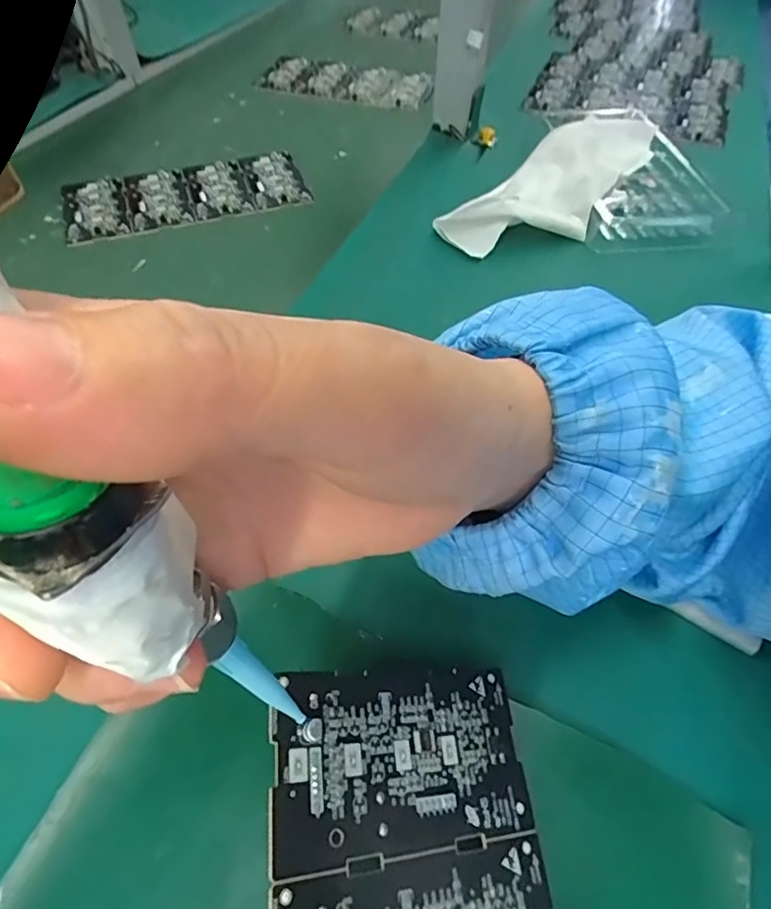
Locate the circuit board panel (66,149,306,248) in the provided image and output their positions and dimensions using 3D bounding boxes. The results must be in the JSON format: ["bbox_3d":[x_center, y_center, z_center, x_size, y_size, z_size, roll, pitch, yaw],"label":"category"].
[{"bbox_3d":[-0.186,-0.256,0.523,0.239,0.007,0.110,-16,58,-13],"label":"circuit board panel"}]

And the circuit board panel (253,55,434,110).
[{"bbox_3d":[-0.051,-0.484,0.693,0.225,0.008,0.099,14,59,8],"label":"circuit board panel"}]

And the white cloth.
[{"bbox_3d":[0.166,-0.254,0.488,0.095,0.030,0.280,35,60,23],"label":"white cloth"}]

